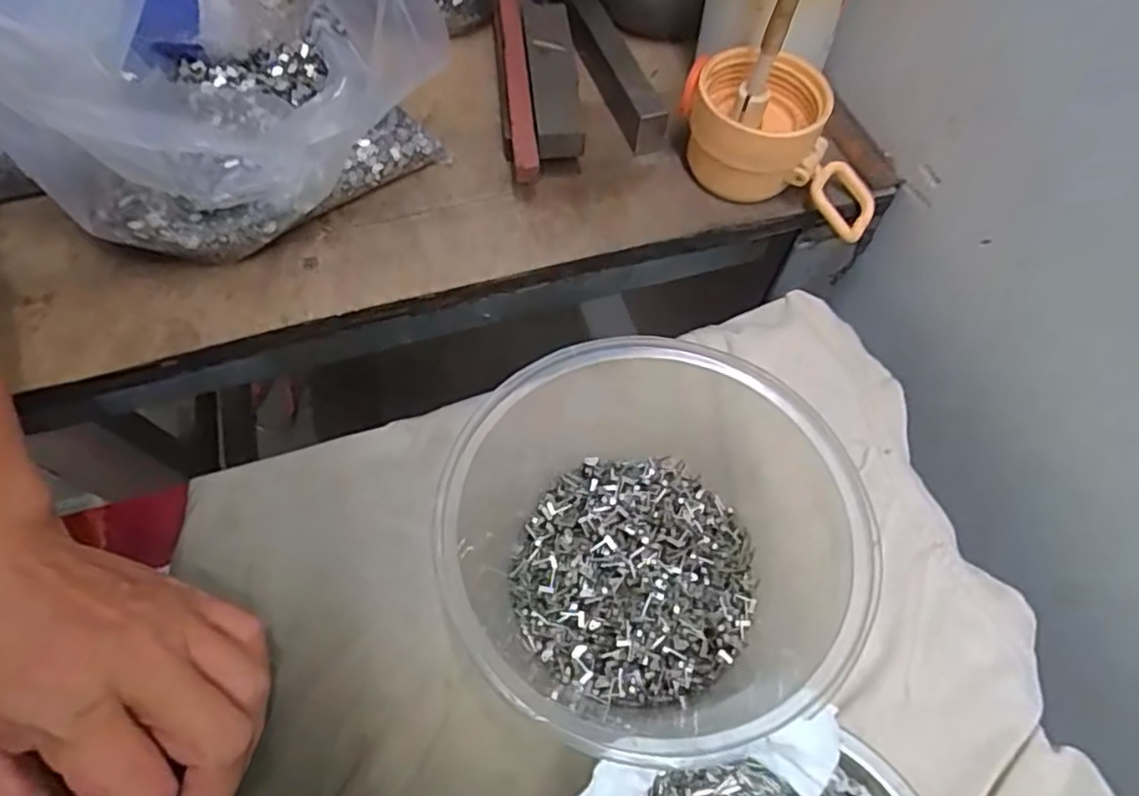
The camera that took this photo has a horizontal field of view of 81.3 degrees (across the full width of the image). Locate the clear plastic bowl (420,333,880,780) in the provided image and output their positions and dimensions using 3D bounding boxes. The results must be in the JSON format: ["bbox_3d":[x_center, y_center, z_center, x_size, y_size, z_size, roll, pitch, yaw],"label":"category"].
[{"bbox_3d":[0.029,0.053,0.248,0.141,0.075,0.131,1,60,-2],"label":"clear plastic bowl"}]

